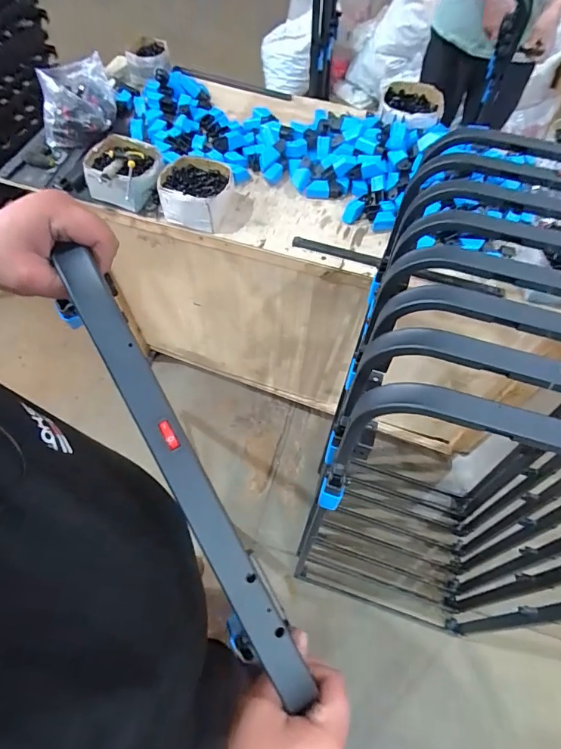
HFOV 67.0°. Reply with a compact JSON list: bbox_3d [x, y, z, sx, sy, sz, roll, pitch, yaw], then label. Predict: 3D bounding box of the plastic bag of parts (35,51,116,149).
[{"bbox_3d":[-0.531,-0.720,1.118,0.182,0.098,0.222,-8,61,-6],"label":"plastic bag of parts"}]

